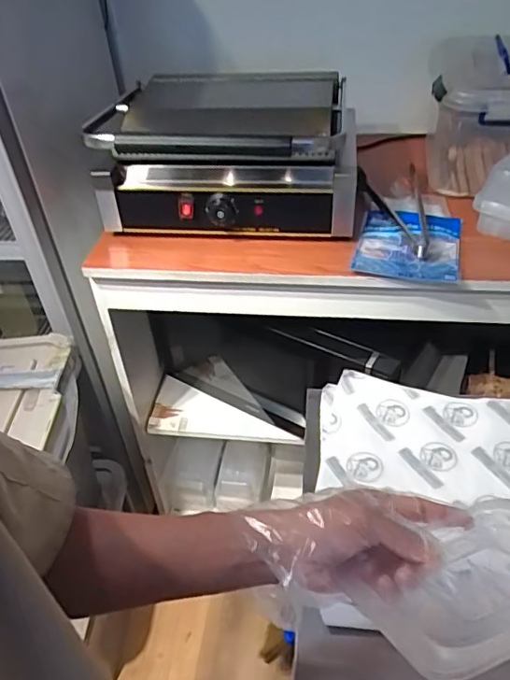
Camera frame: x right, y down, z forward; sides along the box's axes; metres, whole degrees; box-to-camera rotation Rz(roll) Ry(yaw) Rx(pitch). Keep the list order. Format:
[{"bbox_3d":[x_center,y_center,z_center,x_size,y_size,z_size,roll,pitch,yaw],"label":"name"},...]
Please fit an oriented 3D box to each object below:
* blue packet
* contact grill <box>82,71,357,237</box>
[{"bbox_3d":[0.250,-0.158,0.881,0.162,0.022,0.189,7,42,13],"label":"blue packet"},{"bbox_3d":[-0.048,-0.321,0.941,0.428,0.190,0.341,3,41,9],"label":"contact grill"}]

